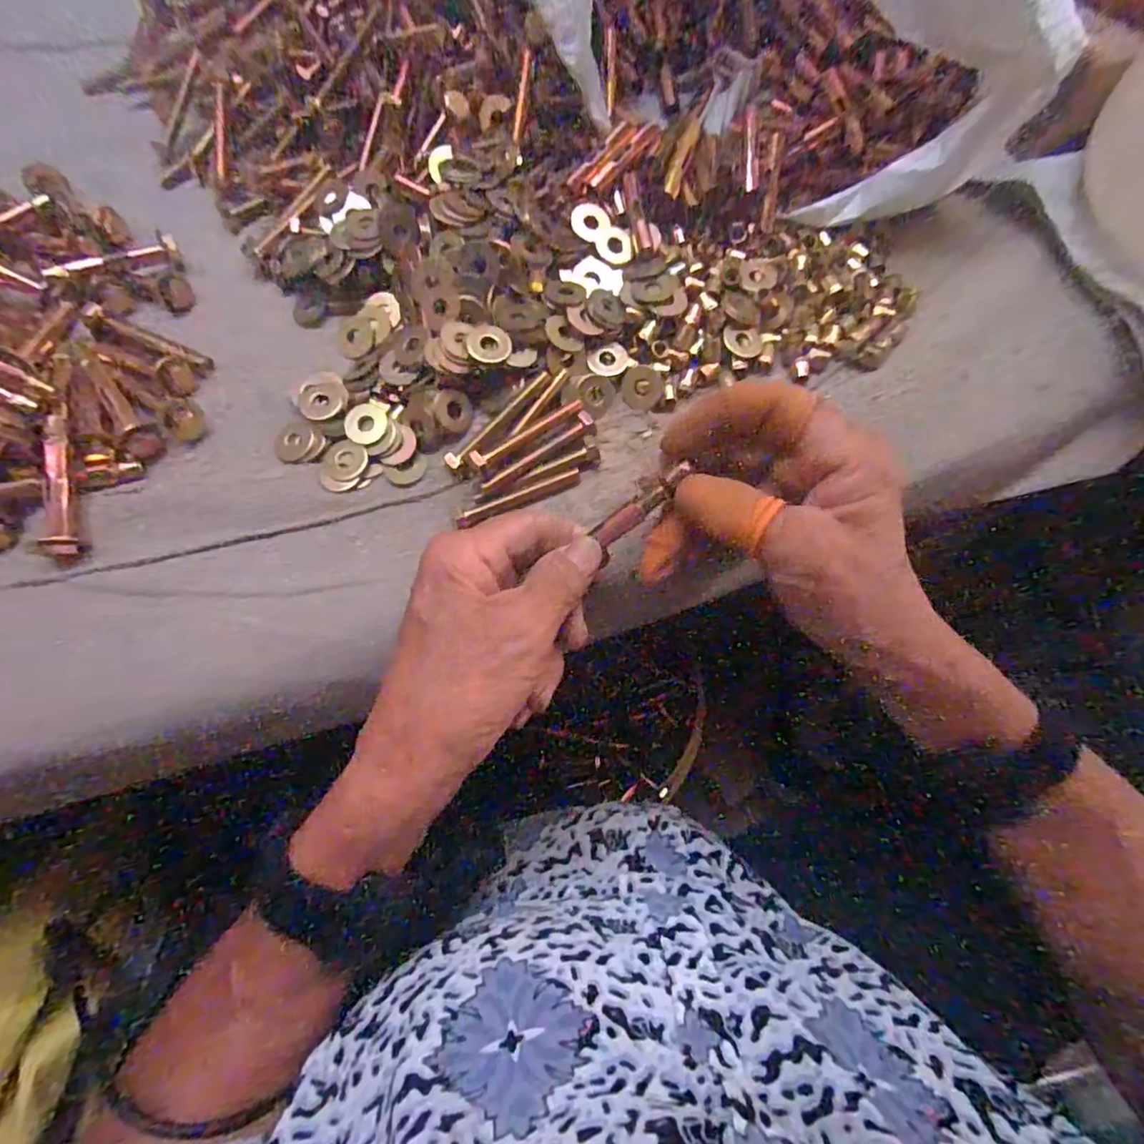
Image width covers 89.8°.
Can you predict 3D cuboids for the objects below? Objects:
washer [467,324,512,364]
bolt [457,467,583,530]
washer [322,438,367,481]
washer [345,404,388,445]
[{"bbox_3d":[-0.039,-0.108,0.271,0.019,0.004,0.021,33,77,-9],"label":"washer"},{"bbox_3d":[-0.025,-0.036,0.268,0.061,0.009,0.009,-26,72,-9],"label":"bolt"},{"bbox_3d":[-0.111,-0.054,0.279,0.022,0.004,0.021,-2,81,10],"label":"washer"},{"bbox_3d":[-0.100,-0.072,0.280,0.020,0.004,0.020,0,70,0],"label":"washer"}]

